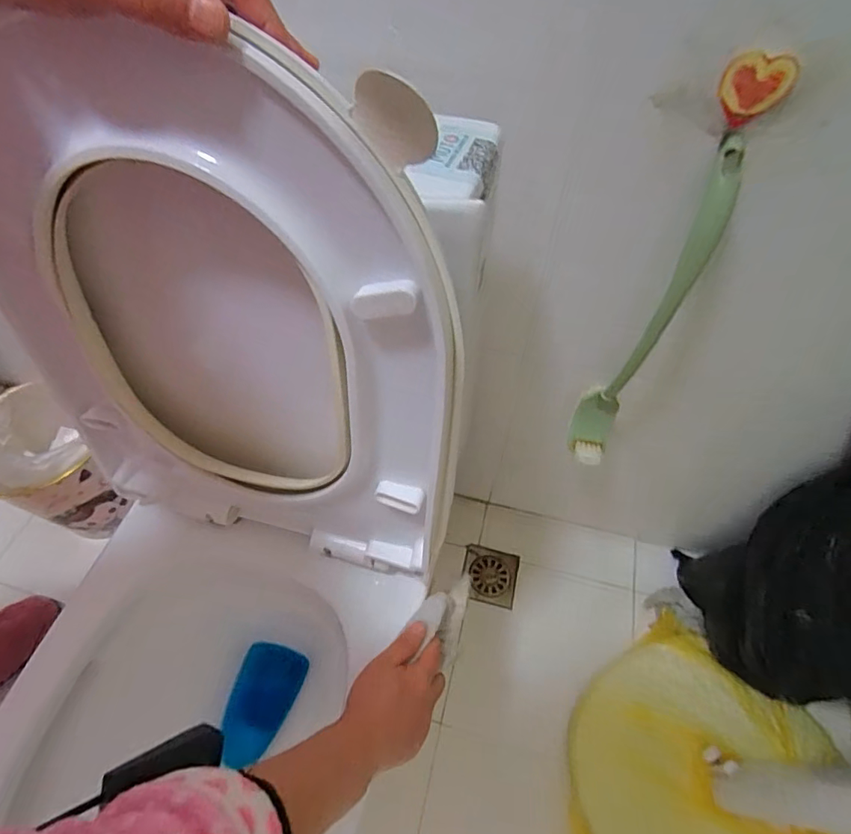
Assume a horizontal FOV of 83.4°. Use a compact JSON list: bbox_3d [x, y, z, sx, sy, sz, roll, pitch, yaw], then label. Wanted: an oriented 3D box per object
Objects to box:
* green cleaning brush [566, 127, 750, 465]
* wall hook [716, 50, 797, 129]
[{"bbox_3d":[0.220,-0.080,0.504,0.054,0.359,0.086,25,59,16],"label":"green cleaning brush"},{"bbox_3d":[0.234,-0.234,0.343,0.049,0.042,0.008,2,55,1],"label":"wall hook"}]

